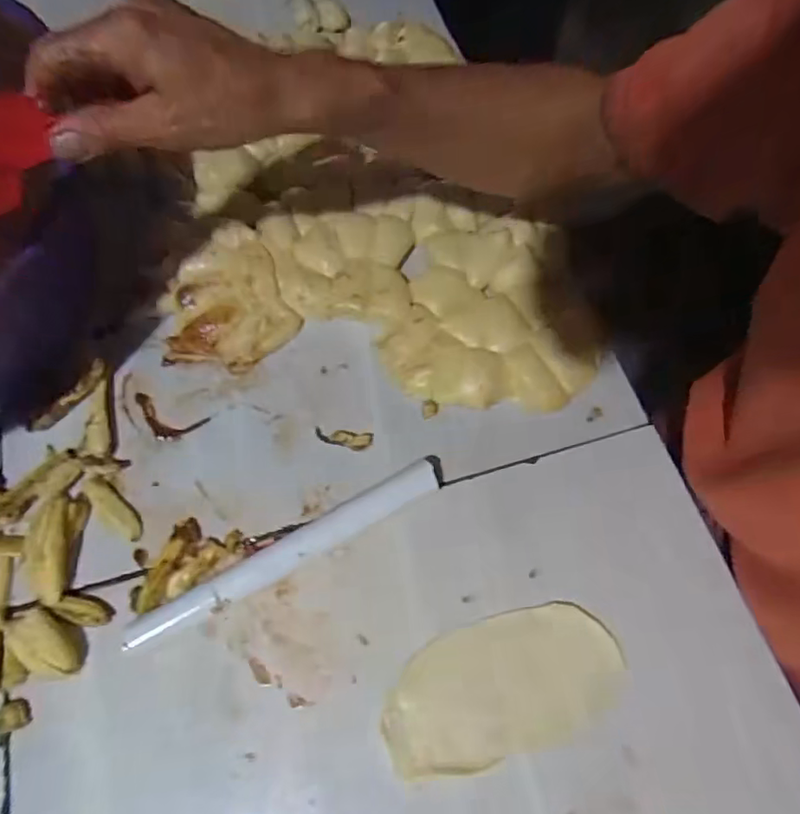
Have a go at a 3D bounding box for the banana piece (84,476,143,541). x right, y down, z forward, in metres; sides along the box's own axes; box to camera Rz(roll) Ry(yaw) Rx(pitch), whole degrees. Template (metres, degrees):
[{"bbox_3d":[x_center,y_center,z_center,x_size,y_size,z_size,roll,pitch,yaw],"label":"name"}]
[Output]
[{"bbox_3d":[-0.212,0.074,0.412,0.057,0.009,0.018,41,73,13],"label":"banana piece"}]

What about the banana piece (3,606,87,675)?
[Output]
[{"bbox_3d":[-0.239,0.154,0.369,0.060,0.011,0.030,28,71,9],"label":"banana piece"}]

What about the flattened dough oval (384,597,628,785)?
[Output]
[{"bbox_3d":[0.069,0.185,0.371,0.160,0.005,0.081,-14,70,-7],"label":"flattened dough oval"}]

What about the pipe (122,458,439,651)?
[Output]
[{"bbox_3d":[-0.077,0.100,0.391,0.229,0.017,0.025,-27,72,-11],"label":"pipe"}]

